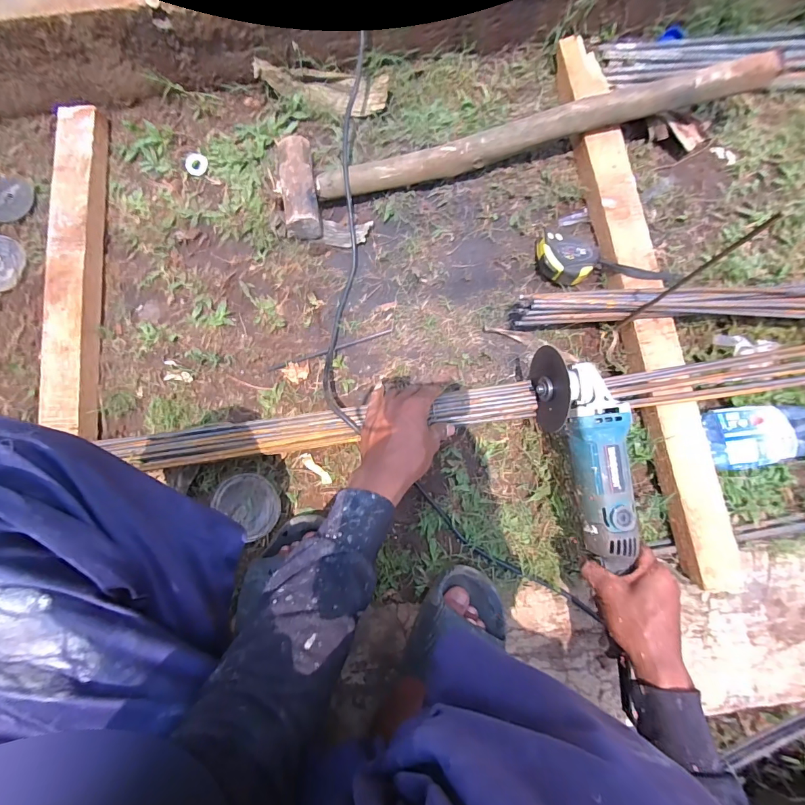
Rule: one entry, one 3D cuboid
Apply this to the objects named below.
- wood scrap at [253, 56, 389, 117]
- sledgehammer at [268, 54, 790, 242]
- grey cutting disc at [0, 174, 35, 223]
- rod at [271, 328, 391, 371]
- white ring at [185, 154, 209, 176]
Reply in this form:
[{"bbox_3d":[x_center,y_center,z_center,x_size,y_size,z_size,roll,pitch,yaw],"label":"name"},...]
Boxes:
[{"bbox_3d":[-0.120,-0.481,0.583,0.192,0.040,0.058,10,84,2],"label":"wood scrap"},{"bbox_3d":[0.149,-0.378,0.542,0.679,0.083,0.139,-14,83,-1],"label":"sledgehammer"},{"bbox_3d":[-0.597,-0.310,0.590,0.065,0.008,0.077,20,84,3],"label":"grey cutting disc"},{"bbox_3d":[-0.105,-0.075,0.555,0.184,0.006,0.009,-17,84,-1],"label":"rod"},{"bbox_3d":[-0.318,-0.367,0.596,0.034,0.004,0.034,0,83,1],"label":"white ring"}]

